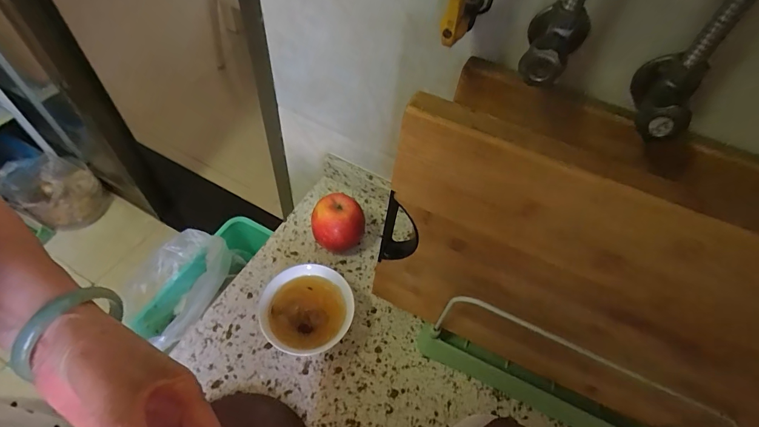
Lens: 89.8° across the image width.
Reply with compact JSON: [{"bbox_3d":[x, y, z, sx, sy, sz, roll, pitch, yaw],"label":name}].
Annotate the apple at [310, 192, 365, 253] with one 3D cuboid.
[{"bbox_3d":[-0.060,0.017,0.550,0.070,0.074,0.065,-37,61,-25],"label":"apple"}]

